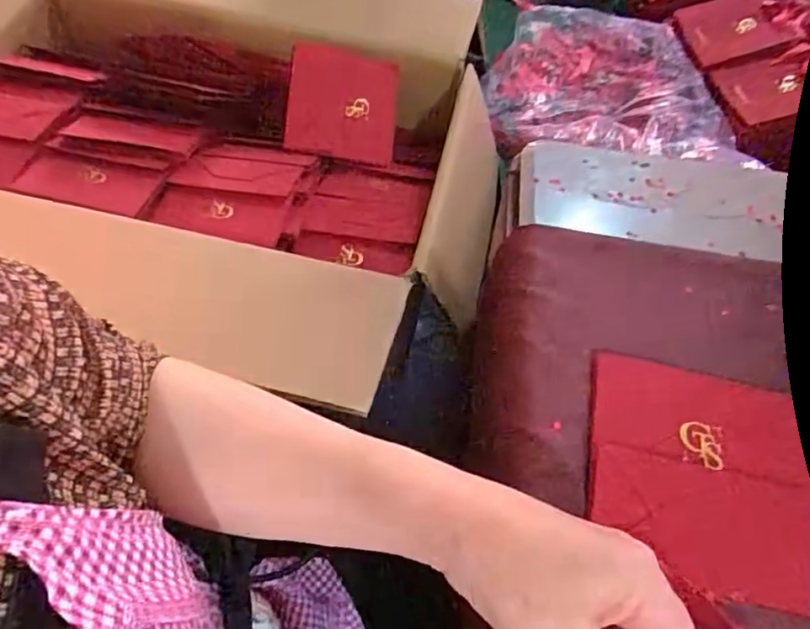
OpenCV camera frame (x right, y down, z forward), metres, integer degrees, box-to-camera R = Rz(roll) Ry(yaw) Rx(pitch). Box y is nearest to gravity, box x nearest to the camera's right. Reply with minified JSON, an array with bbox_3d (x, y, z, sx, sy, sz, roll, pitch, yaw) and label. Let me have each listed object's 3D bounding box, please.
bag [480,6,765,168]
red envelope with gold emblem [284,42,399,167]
[{"bbox_3d":[0.300,-0.332,0.908,0.355,0.107,0.208,14,56,5],"label":"bag"},{"bbox_3d":[-0.081,-0.276,0.793,0.138,0.015,0.151,7,78,-13],"label":"red envelope with gold emblem"}]

